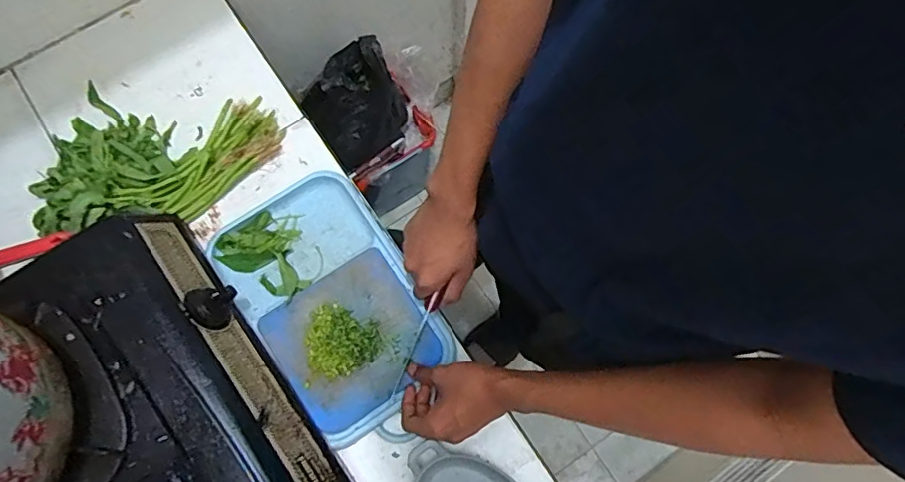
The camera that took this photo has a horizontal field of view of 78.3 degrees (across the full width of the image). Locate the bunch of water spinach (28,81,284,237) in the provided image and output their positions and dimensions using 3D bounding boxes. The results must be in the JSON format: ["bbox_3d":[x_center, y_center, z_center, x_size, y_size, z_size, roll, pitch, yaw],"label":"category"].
[{"bbox_3d":[-0.378,-0.106,0.693,0.287,0.066,0.192,1,75,0],"label":"bunch of water spinach"}]

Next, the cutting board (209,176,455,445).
[{"bbox_3d":[-0.145,0.071,0.670,0.189,0.036,0.304,-34,78,-9],"label":"cutting board"}]

